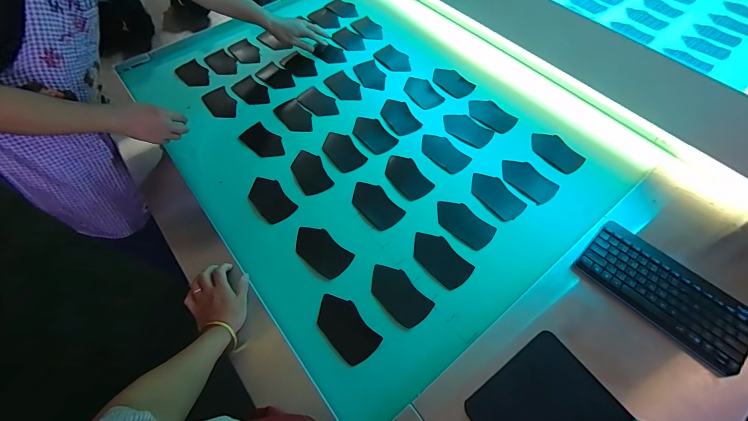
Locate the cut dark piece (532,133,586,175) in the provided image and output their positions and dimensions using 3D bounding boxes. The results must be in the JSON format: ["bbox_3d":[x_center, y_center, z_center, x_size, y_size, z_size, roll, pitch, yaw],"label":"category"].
[{"bbox_3d":[0.459,-0.148,0.860,0.076,0.004,0.132,-33,65,-10],"label":"cut dark piece"}]

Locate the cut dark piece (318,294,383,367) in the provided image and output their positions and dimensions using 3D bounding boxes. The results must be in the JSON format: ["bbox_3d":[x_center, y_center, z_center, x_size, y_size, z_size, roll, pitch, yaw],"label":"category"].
[{"bbox_3d":[-0.055,0.221,0.647,0.074,0.006,0.136,-39,66,-16],"label":"cut dark piece"}]

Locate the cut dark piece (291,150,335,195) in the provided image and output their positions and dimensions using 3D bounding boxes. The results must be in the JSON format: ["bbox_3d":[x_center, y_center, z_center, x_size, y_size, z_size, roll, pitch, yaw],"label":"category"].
[{"bbox_3d":[-0.158,-0.095,0.840,0.073,0.006,0.133,-25,63,-10],"label":"cut dark piece"}]

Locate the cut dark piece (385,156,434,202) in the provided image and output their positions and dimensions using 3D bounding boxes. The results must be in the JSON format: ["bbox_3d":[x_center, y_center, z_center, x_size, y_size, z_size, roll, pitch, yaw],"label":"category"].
[{"bbox_3d":[0.078,-0.084,0.822,0.074,0.007,0.133,-31,63,-11],"label":"cut dark piece"}]

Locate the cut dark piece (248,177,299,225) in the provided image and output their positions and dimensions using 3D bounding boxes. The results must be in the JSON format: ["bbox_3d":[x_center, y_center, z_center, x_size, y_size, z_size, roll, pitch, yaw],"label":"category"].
[{"bbox_3d":[-0.244,-0.027,0.795,0.074,0.010,0.133,-36,64,-18],"label":"cut dark piece"}]

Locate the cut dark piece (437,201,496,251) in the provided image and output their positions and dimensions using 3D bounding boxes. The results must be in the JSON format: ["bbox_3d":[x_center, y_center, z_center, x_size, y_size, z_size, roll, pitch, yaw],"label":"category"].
[{"bbox_3d":[0.201,0.029,0.763,0.136,0.005,0.074,39,68,20],"label":"cut dark piece"}]

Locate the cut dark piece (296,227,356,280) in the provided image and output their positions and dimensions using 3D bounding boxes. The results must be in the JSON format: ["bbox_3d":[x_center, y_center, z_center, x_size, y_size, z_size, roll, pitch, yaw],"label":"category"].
[{"bbox_3d":[-0.115,0.086,0.731,0.134,0.010,0.073,35,66,21],"label":"cut dark piece"}]

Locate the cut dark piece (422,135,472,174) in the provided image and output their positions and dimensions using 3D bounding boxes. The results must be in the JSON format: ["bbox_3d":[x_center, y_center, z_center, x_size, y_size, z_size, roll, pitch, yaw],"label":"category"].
[{"bbox_3d":[0.178,-0.150,0.873,0.075,0.007,0.134,-35,64,-18],"label":"cut dark piece"}]

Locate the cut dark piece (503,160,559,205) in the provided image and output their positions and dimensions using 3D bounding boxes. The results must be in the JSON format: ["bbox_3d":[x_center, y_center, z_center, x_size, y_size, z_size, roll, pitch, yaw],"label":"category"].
[{"bbox_3d":[0.370,-0.075,0.817,0.135,0.009,0.079,39,67,23],"label":"cut dark piece"}]

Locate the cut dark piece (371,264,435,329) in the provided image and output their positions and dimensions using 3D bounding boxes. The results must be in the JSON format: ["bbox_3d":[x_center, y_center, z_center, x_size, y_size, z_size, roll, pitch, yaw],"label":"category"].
[{"bbox_3d":[0.047,0.164,0.672,0.073,0.011,0.134,-41,69,-13],"label":"cut dark piece"}]

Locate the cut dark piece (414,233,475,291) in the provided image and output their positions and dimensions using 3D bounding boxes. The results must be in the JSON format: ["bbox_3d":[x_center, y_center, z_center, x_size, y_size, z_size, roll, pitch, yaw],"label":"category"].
[{"bbox_3d":[0.137,0.101,0.712,0.075,0.006,0.133,-37,64,-19],"label":"cut dark piece"}]

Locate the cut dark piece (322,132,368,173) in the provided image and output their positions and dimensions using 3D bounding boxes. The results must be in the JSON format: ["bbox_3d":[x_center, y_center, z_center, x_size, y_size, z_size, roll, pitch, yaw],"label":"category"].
[{"bbox_3d":[-0.082,-0.152,0.869,0.077,0.004,0.135,-29,62,-17],"label":"cut dark piece"}]

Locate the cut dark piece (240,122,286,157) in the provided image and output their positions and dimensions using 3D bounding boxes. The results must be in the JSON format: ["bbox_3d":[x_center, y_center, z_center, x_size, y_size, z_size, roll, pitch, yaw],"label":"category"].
[{"bbox_3d":[-0.289,-0.180,0.890,0.128,0.009,0.073,36,66,21],"label":"cut dark piece"}]

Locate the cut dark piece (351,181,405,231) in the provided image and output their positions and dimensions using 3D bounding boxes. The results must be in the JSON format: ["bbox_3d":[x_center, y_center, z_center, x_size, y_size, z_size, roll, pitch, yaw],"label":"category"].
[{"bbox_3d":[0.002,-0.015,0.789,0.075,0.004,0.135,-34,63,-17],"label":"cut dark piece"}]

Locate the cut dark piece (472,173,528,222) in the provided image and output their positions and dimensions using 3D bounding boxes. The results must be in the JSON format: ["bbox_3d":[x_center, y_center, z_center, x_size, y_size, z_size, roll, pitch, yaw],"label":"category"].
[{"bbox_3d":[0.285,-0.036,0.796,0.073,0.004,0.135,-35,65,-14],"label":"cut dark piece"}]

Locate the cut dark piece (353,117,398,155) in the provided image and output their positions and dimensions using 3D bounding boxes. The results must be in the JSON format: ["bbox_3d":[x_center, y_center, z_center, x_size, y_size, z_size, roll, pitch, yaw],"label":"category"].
[{"bbox_3d":[-0.003,-0.205,0.912,0.076,0.004,0.135,-36,64,-18],"label":"cut dark piece"}]

